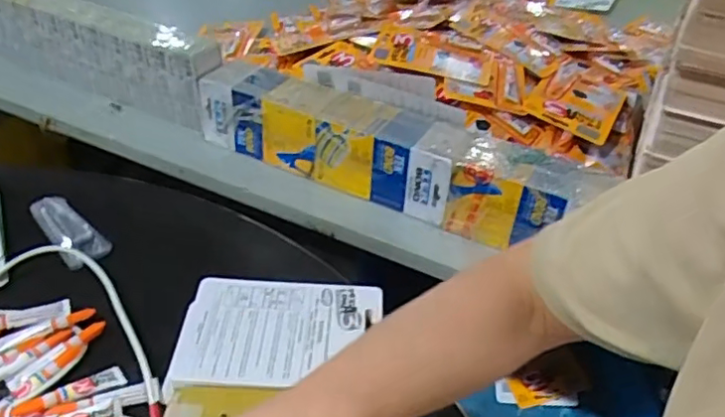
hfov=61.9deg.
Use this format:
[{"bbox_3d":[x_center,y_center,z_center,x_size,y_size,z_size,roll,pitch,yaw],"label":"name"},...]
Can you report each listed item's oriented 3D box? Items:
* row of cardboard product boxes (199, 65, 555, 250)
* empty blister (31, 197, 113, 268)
[{"bbox_3d":[-0.034,-0.104,0.736,0.325,0.107,0.115,20,42,19],"label":"row of cardboard product boxes"},{"bbox_3d":[-0.309,0.017,0.635,0.045,0.017,0.124,-29,49,-33],"label":"empty blister"}]

